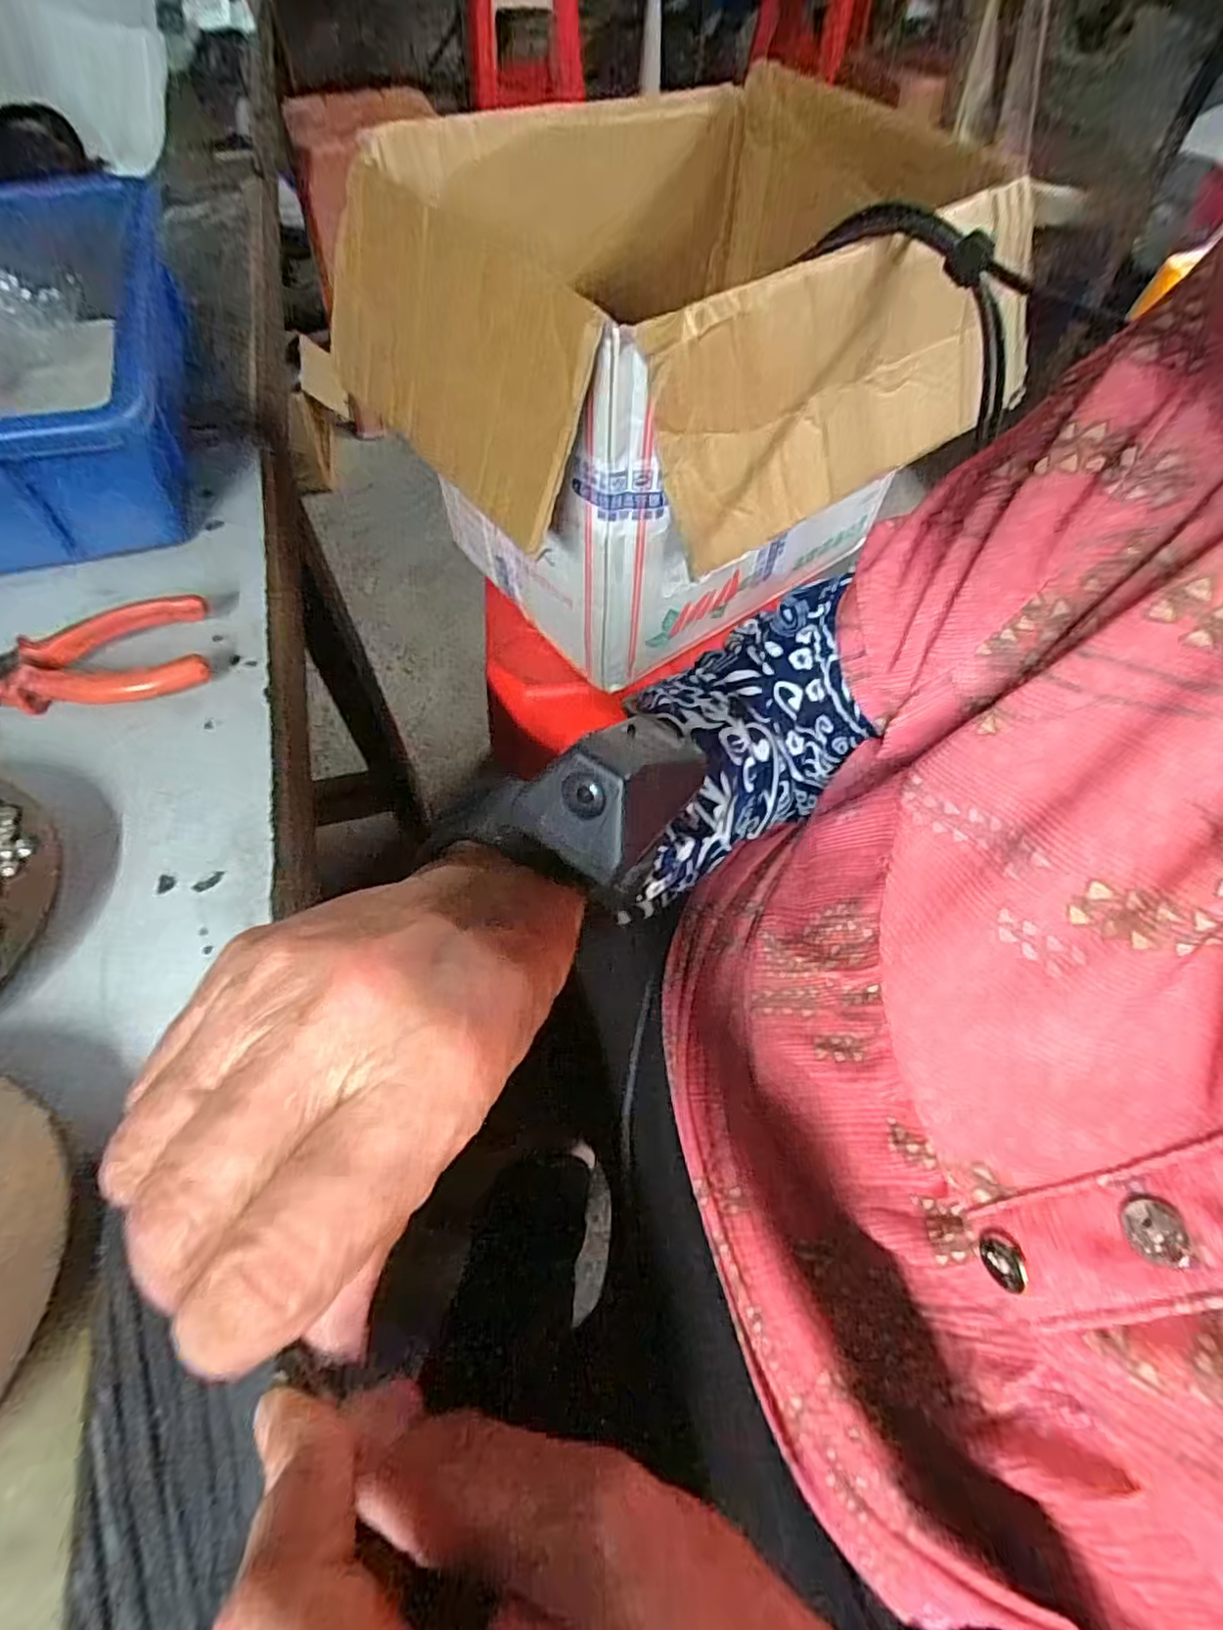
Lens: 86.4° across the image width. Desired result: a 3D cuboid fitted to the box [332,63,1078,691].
[{"bbox_3d":[0.044,-0.279,0.435,0.352,0.222,0.297,-34,66,-18],"label":"box"}]

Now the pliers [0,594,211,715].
[{"bbox_3d":[-0.254,-0.064,0.292,0.140,0.016,0.051,-15,62,-8],"label":"pliers"}]

